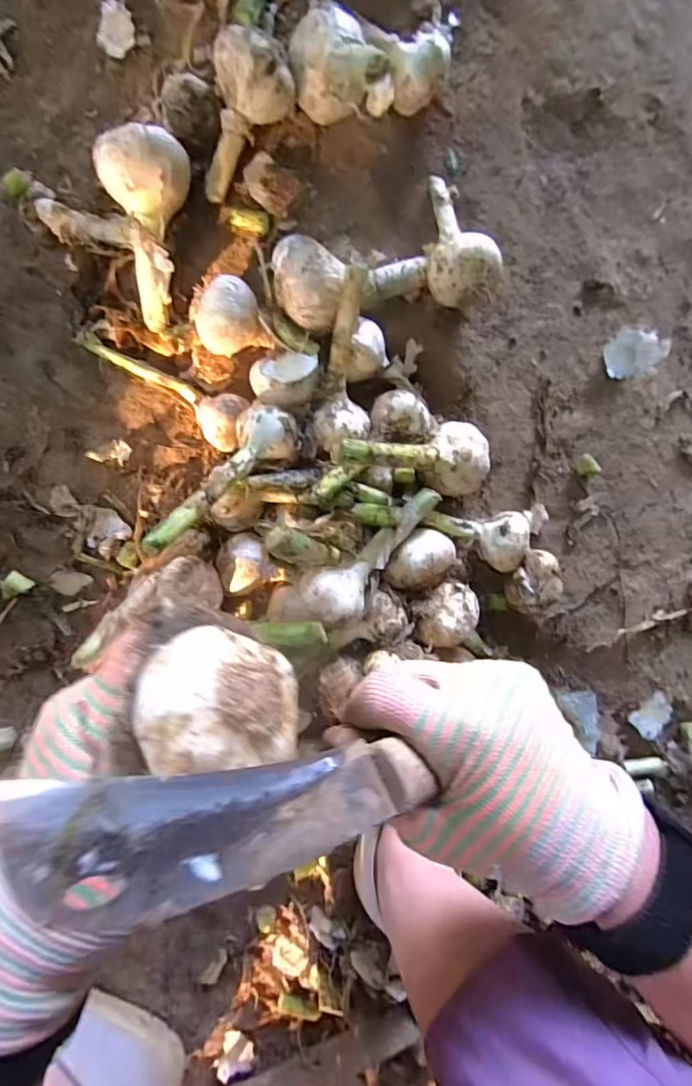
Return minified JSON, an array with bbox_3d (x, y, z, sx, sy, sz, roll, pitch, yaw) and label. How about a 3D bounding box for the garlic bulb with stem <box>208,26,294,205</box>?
[{"bbox_3d":[-0.078,-0.317,0.370,0.048,0.046,0.105,39,129,-4],"label":"garlic bulb with stem"}]

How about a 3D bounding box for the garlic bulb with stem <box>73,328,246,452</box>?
[{"bbox_3d":[-0.150,-0.120,0.390,0.148,0.038,0.042,23,89,-6],"label":"garlic bulb with stem"}]

